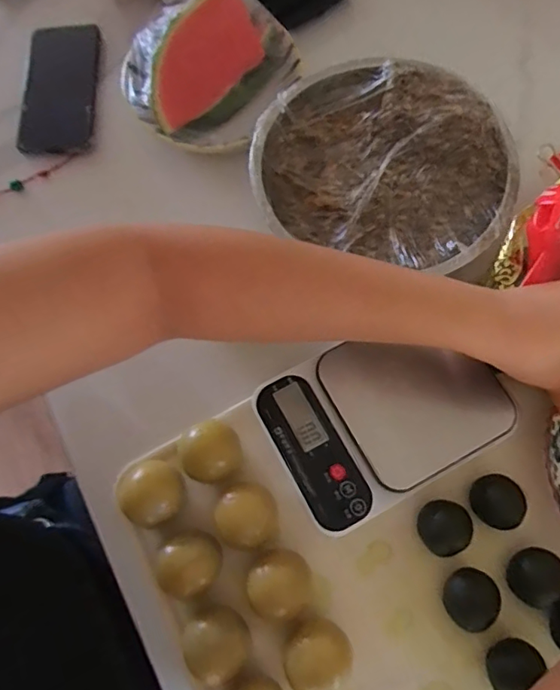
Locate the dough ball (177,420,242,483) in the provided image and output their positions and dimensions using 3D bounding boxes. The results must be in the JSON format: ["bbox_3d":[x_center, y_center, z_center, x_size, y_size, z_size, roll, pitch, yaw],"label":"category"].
[{"bbox_3d":[-0.054,0.086,0.416,0.046,0.035,0.043,-1,71,3],"label":"dough ball"}]

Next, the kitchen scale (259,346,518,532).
[{"bbox_3d":[0.083,0.054,0.415,0.180,0.031,0.128,-27,72,-6],"label":"kitchen scale"}]

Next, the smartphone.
[{"bbox_3d":[-0.234,-0.283,0.560,0.091,0.014,0.165,-2,74,11],"label":"smartphone"}]

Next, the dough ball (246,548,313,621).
[{"bbox_3d":[0.000,0.177,0.385,0.046,0.035,0.044,-1,71,3],"label":"dough ball"}]

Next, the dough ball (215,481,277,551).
[{"bbox_3d":[-0.024,0.131,0.395,0.044,0.037,0.045,-1,71,3],"label":"dough ball"}]

